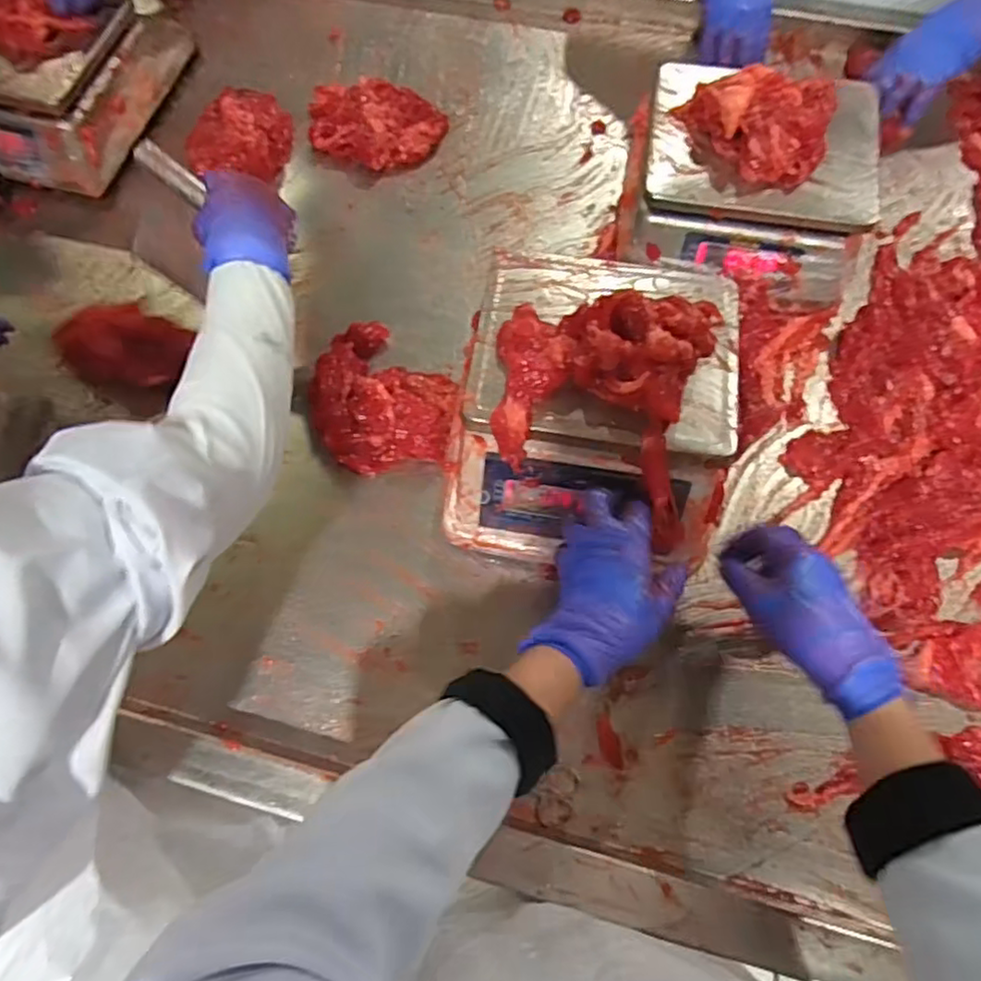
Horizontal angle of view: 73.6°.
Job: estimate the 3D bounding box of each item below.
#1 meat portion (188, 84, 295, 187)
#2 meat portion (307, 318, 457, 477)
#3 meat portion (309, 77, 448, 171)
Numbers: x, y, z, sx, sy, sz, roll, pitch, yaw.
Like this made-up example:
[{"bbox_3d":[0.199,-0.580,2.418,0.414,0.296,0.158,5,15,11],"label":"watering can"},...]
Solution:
[{"bbox_3d":[-0.300,-0.431,0.799,0.115,0.045,0.144,14,70,6],"label":"meat portion"},{"bbox_3d":[-0.107,-0.100,0.657,0.145,0.045,0.170,-2,69,0],"label":"meat portion"},{"bbox_3d":[-0.139,-0.450,0.805,0.167,0.039,0.119,1,69,2],"label":"meat portion"}]

